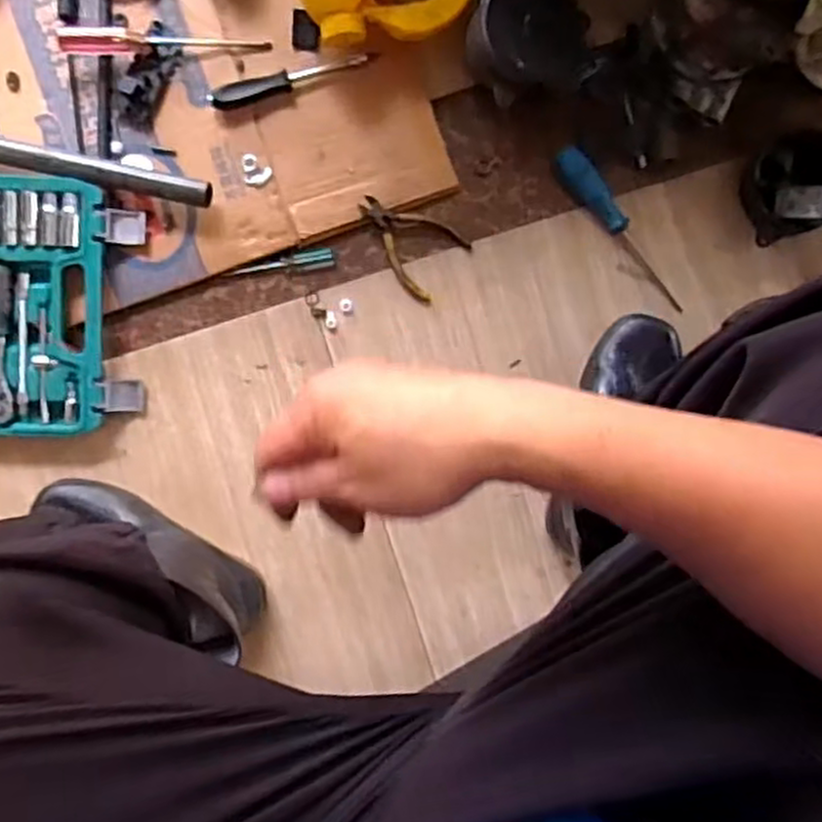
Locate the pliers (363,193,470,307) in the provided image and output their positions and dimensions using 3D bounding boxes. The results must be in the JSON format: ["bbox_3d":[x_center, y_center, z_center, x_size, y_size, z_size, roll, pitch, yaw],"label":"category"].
[{"bbox_3d":[-0.005,-0.172,0.769,0.111,0.012,0.075,38,91,-1],"label":"pliers"}]

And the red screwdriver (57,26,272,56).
[{"bbox_3d":[-0.240,-0.357,0.740,0.198,0.028,0.019,0,91,0],"label":"red screwdriver"}]

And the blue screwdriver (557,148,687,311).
[{"bbox_3d":[0.209,-0.181,0.755,0.033,0.032,0.196,-37,91,1],"label":"blue screwdriver"}]

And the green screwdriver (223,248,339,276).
[{"bbox_3d":[-0.132,-0.148,0.782,0.113,0.014,0.019,-10,91,0],"label":"green screwdriver"}]

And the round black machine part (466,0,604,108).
[{"bbox_3d":[0.114,-0.355,0.721,0.122,0.070,0.105,-17,91,0],"label":"round black machine part"}]

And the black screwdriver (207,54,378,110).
[{"bbox_3d":[-0.116,-0.325,0.744,0.165,0.020,0.019,-17,91,0],"label":"black screwdriver"}]

